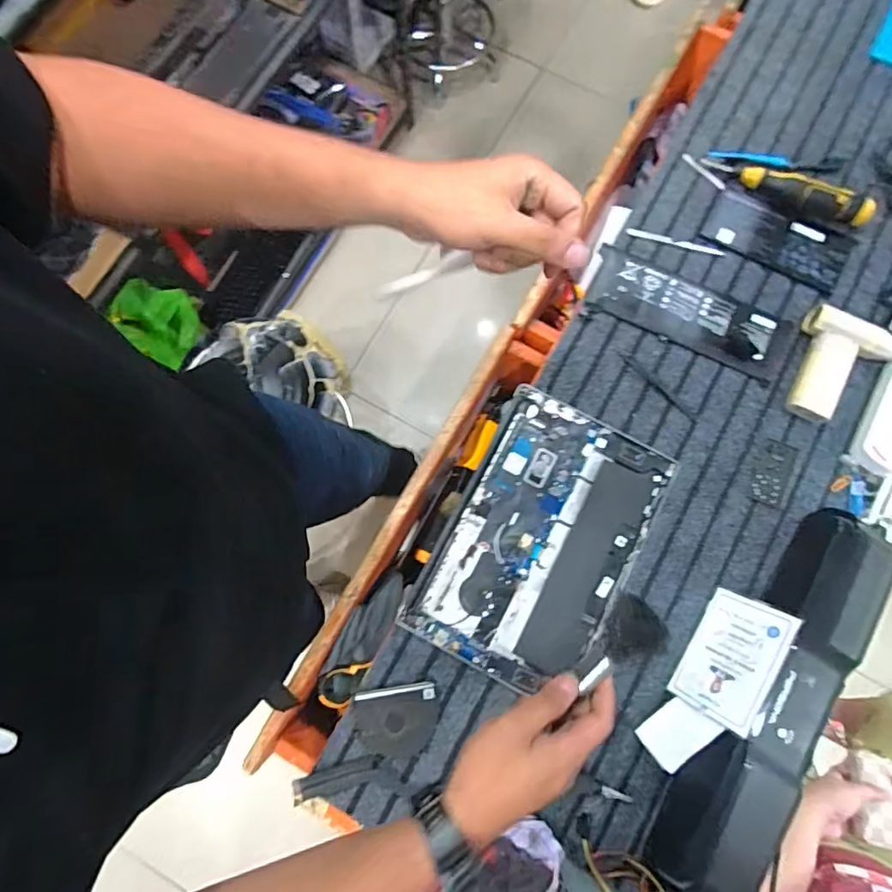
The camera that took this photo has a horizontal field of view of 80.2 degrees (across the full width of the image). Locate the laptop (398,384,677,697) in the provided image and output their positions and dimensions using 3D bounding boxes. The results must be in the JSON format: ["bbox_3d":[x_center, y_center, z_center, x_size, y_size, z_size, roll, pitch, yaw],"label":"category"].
[{"bbox_3d":[0.113,0.110,0.628,0.215,0.016,0.318,27,79,6],"label":"laptop"}]

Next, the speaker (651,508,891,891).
[{"bbox_3d":[0.345,0.266,0.559,0.098,0.078,0.431,30,80,6],"label":"speaker"}]

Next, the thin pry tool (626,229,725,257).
[{"bbox_3d":[0.308,-0.274,0.713,0.129,0.004,0.013,15,78,3],"label":"thin pry tool"}]

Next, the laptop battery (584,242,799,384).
[{"bbox_3d":[0.312,-0.172,0.688,0.251,0.006,0.092,25,79,5],"label":"laptop battery"}]

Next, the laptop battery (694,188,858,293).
[{"bbox_3d":[0.443,-0.277,0.705,0.184,0.012,0.085,26,79,6],"label":"laptop battery"}]

